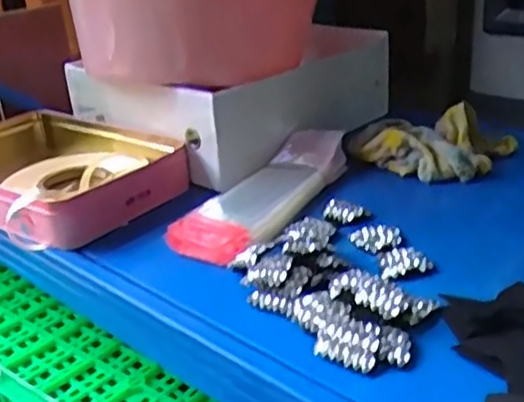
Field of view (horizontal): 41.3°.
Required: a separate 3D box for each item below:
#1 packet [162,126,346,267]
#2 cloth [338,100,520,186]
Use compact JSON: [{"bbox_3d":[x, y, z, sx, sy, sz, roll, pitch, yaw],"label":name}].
[{"bbox_3d":[0.011,-0.015,0.785,0.090,0.035,0.276,12,30,30],"label":"packet"},{"bbox_3d":[0.205,-0.072,0.858,0.207,0.059,0.113,4,27,17],"label":"cloth"}]

